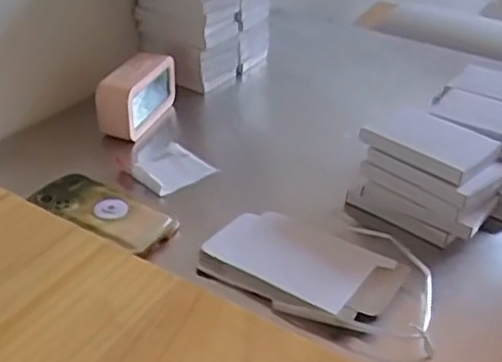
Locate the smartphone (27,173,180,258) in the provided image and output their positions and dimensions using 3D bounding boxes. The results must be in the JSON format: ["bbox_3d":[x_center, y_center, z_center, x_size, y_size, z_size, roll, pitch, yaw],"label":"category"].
[{"bbox_3d":[-0.161,0.030,0.709,0.164,0.015,0.080,21,38,27],"label":"smartphone"}]

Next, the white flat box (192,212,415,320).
[{"bbox_3d":[0.052,0.084,0.654,0.186,0.031,0.124,20,37,23],"label":"white flat box"}]

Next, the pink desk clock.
[{"bbox_3d":[-0.155,-0.116,0.889,0.054,0.084,0.146,11,34,14],"label":"pink desk clock"}]

